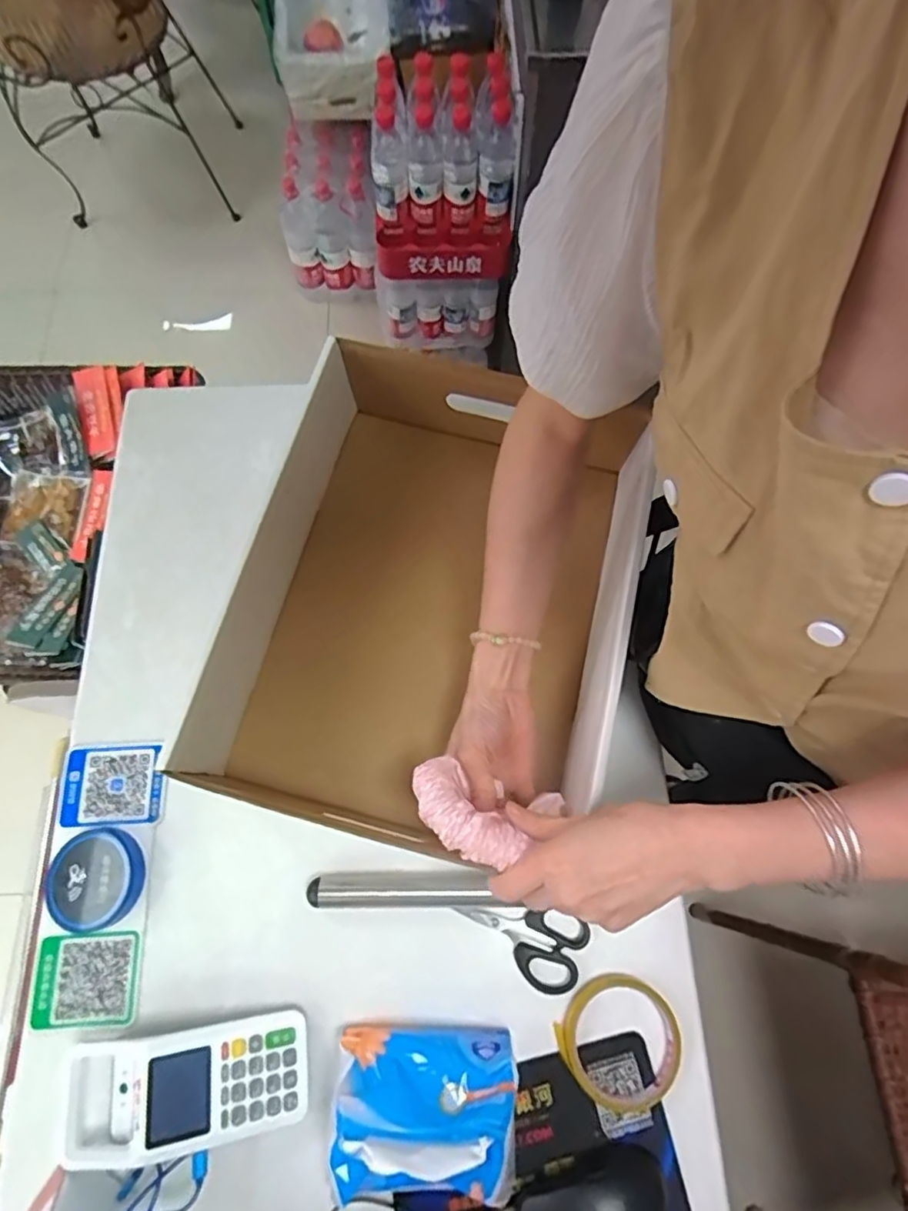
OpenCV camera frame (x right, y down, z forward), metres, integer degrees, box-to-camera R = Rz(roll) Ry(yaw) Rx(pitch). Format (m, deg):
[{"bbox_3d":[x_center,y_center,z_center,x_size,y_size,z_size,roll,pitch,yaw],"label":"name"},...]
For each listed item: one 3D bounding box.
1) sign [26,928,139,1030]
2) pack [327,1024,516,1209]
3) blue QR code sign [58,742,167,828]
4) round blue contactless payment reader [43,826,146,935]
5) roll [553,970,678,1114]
[{"bbox_3d":[-0.301,0.306,0.474,0.080,0.004,0.067,-2,71,-5],"label":"sign"},{"bbox_3d":[-0.020,0.370,0.412,0.133,0.081,0.099,2,71,-1],"label":"pack"},{"bbox_3d":[-0.309,0.162,0.523,0.089,0.005,0.070,-4,72,-5],"label":"blue QR code sign"},{"bbox_3d":[-0.303,0.230,0.490,0.071,0.015,0.077,0,71,-1],"label":"round blue contactless payment reader"},{"bbox_3d":[0.133,0.347,0.463,0.091,0.013,0.091,0,71,-1],"label":"roll"}]

